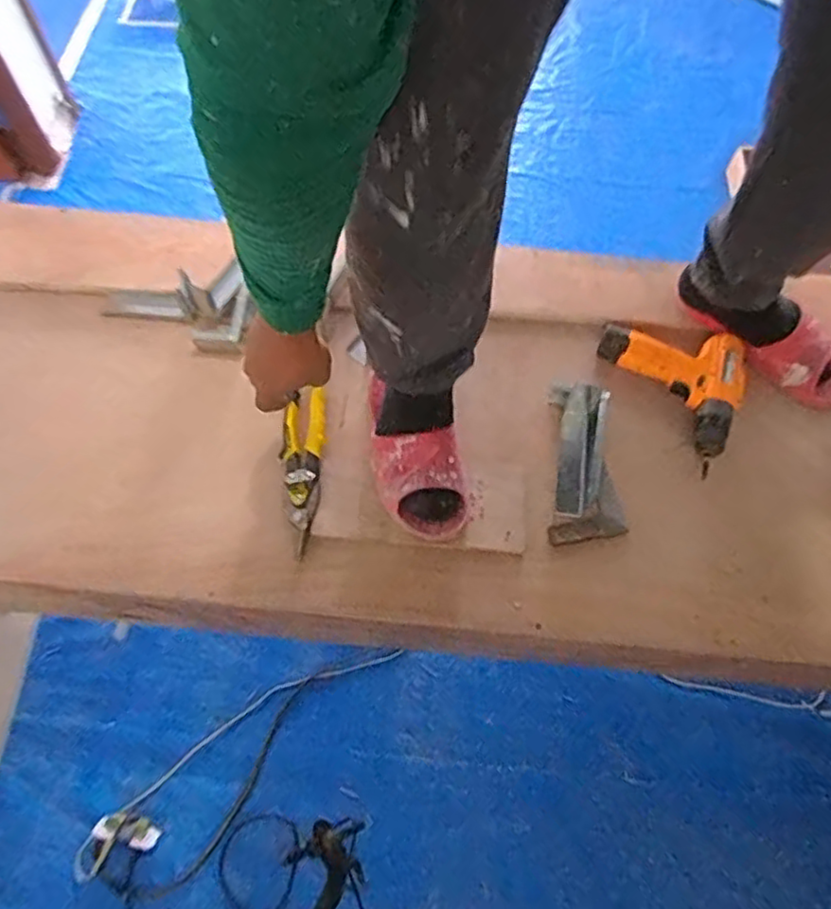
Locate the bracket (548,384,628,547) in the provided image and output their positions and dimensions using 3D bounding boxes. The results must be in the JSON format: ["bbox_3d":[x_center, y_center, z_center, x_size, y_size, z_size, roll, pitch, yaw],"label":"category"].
[{"bbox_3d":[0.219,0.005,0.881,0.097,0.042,0.229,-1,65,-2],"label":"bracket"}]

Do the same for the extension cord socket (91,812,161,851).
[{"bbox_3d":[-0.562,0.734,1.294,0.118,0.029,0.050,13,65,4],"label":"extension cord socket"}]

